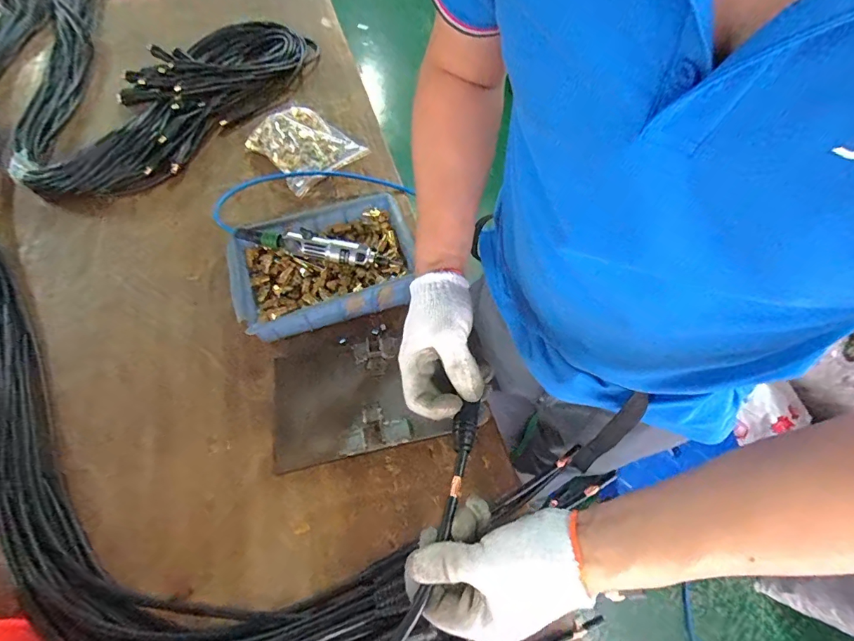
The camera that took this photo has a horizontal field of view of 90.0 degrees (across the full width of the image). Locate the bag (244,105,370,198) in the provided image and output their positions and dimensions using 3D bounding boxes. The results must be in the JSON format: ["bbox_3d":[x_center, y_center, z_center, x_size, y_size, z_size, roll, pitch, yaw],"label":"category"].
[{"bbox_3d":[-0.273,-0.390,0.946,0.213,0.061,0.190,40,67,22],"label":"bag"}]

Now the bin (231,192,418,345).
[{"bbox_3d":[-0.176,-0.096,0.743,0.310,0.077,0.215,-23,61,-12],"label":"bin"}]

